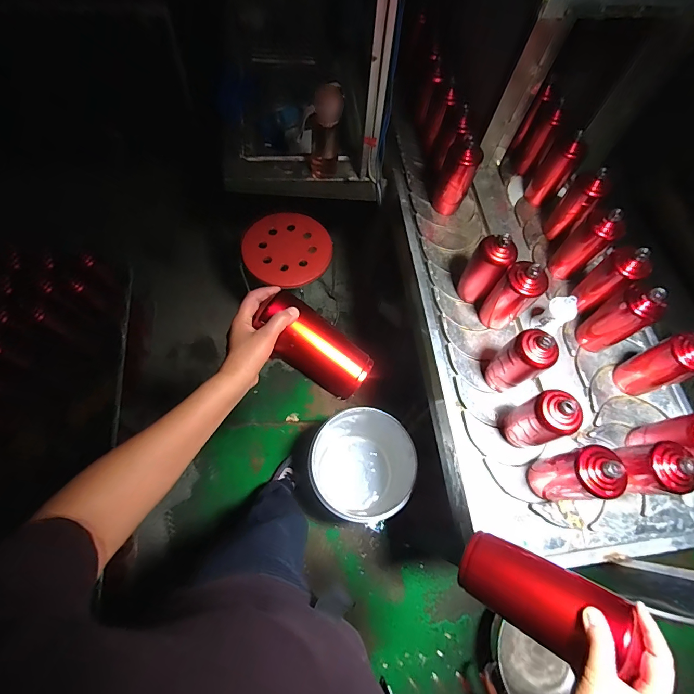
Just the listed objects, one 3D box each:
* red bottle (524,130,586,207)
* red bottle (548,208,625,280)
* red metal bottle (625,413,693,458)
[{"bbox_3d":[0.548,-0.466,0.977,0.078,0.168,0.087,30,66,11],"label":"red bottle"},{"bbox_3d":[0.558,-0.234,0.876,0.075,0.178,0.067,40,68,15],"label":"red bottle"},{"bbox_3d":[0.609,0.175,0.695,0.074,0.180,0.068,-41,72,-21],"label":"red metal bottle"}]

